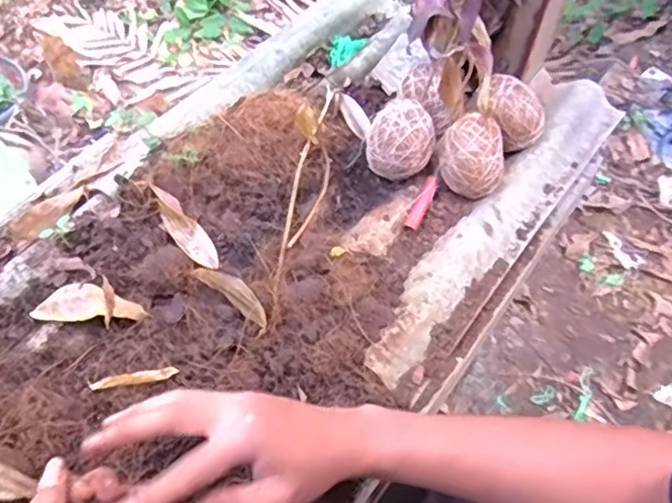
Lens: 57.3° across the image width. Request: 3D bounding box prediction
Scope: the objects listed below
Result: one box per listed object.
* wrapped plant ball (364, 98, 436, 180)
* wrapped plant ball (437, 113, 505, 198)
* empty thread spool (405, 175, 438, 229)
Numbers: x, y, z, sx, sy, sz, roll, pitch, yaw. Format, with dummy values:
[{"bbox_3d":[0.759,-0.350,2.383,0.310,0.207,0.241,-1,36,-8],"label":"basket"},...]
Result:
[{"bbox_3d":[0.060,-0.104,0.571,0.061,0.052,0.054,9,58,2],"label":"wrapped plant ball"},{"bbox_3d":[0.127,-0.089,0.571,0.062,0.054,0.053,18,59,8],"label":"wrapped plant ball"},{"bbox_3d":[0.080,-0.047,0.572,0.015,0.012,0.054,22,59,10],"label":"empty thread spool"}]

